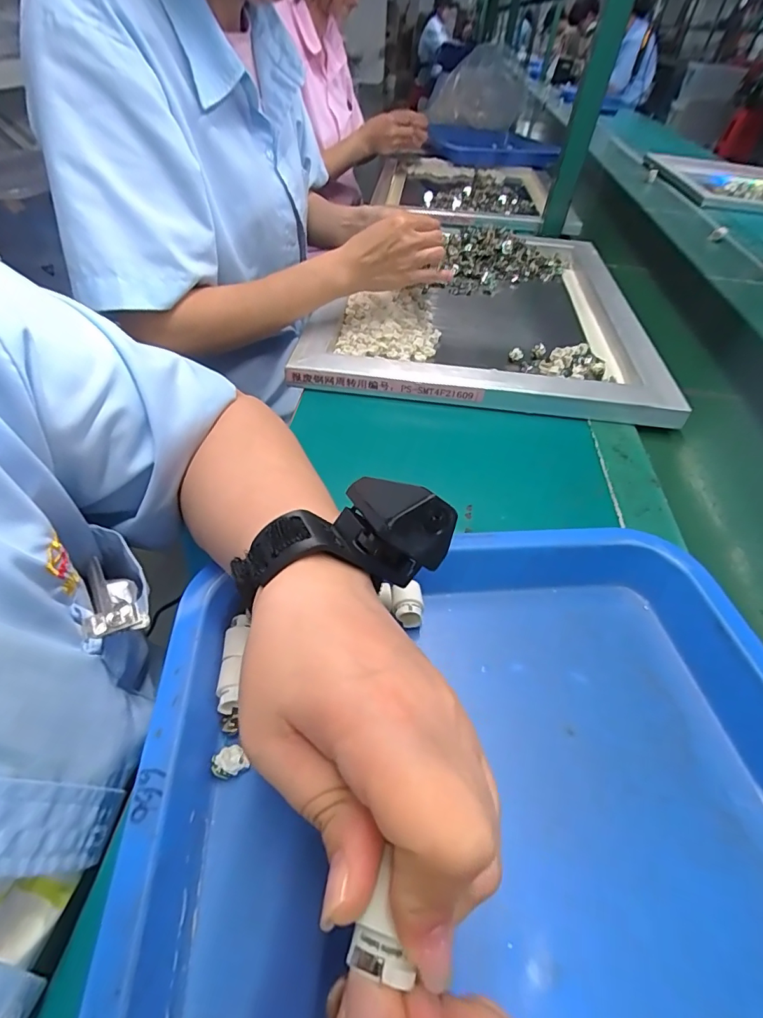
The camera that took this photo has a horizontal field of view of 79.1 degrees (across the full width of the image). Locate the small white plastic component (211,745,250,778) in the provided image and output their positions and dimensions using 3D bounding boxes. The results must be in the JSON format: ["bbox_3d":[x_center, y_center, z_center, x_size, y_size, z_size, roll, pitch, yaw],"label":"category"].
[{"bbox_3d":[-0.079,0.135,0.243,0.016,0.012,0.014,-33,58,-28],"label":"small white plastic component"}]

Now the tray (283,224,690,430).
[{"bbox_3d":[0.139,-0.304,0.658,0.424,0.033,0.517,7,48,3],"label":"tray"}]

